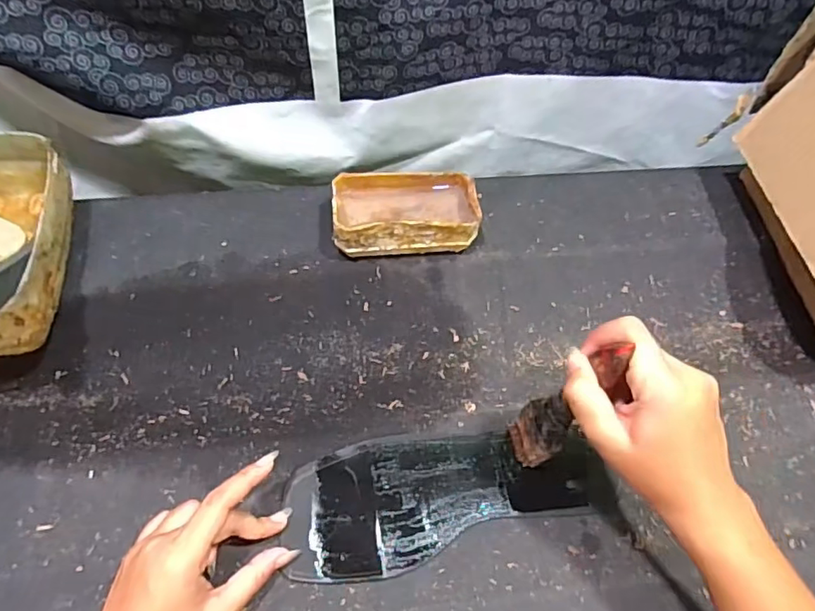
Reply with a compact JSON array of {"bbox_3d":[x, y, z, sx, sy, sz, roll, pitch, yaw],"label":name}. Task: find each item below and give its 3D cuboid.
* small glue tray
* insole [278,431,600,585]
[{"bbox_3d":[-0.002,-0.081,0.492,0.122,0.045,0.071,-3,59,-6],"label":"small glue tray"},{"bbox_3d":[0.029,0.132,0.394,0.221,0.006,0.088,-7,59,-8],"label":"insole"}]

